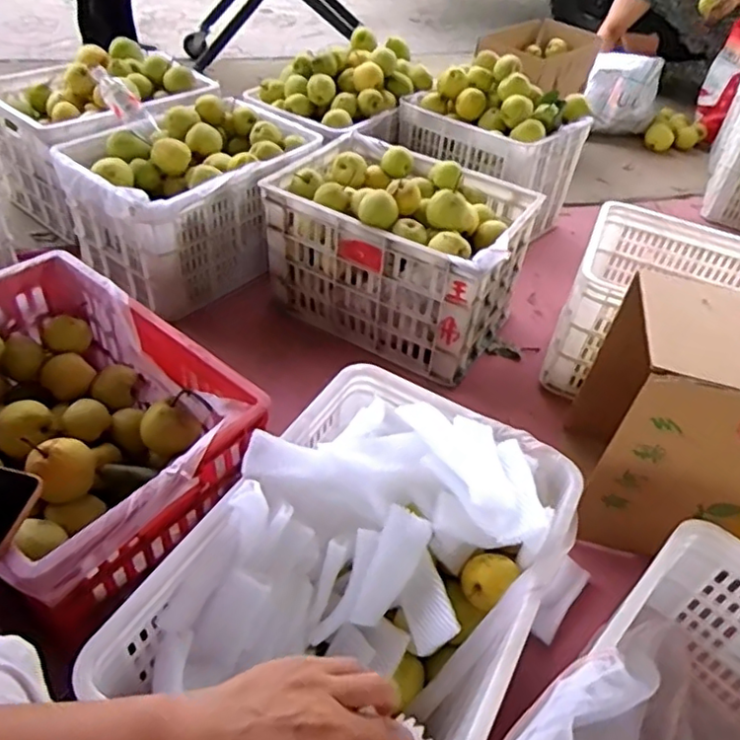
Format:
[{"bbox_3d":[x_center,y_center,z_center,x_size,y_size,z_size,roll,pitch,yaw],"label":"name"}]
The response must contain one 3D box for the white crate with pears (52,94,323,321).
[{"bbox_3d":[-0.408,-0.414,1.482,0.369,0.302,0.538,31,49,23],"label":"white crate with pears"}]

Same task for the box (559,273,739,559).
[{"bbox_3d":[0.539,0.084,0.964,0.355,0.351,0.271,12,44,5],"label":"box"}]

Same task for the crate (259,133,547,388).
[{"bbox_3d":[0.062,-0.274,1.359,0.513,0.327,0.352,23,46,16],"label":"crate"}]

